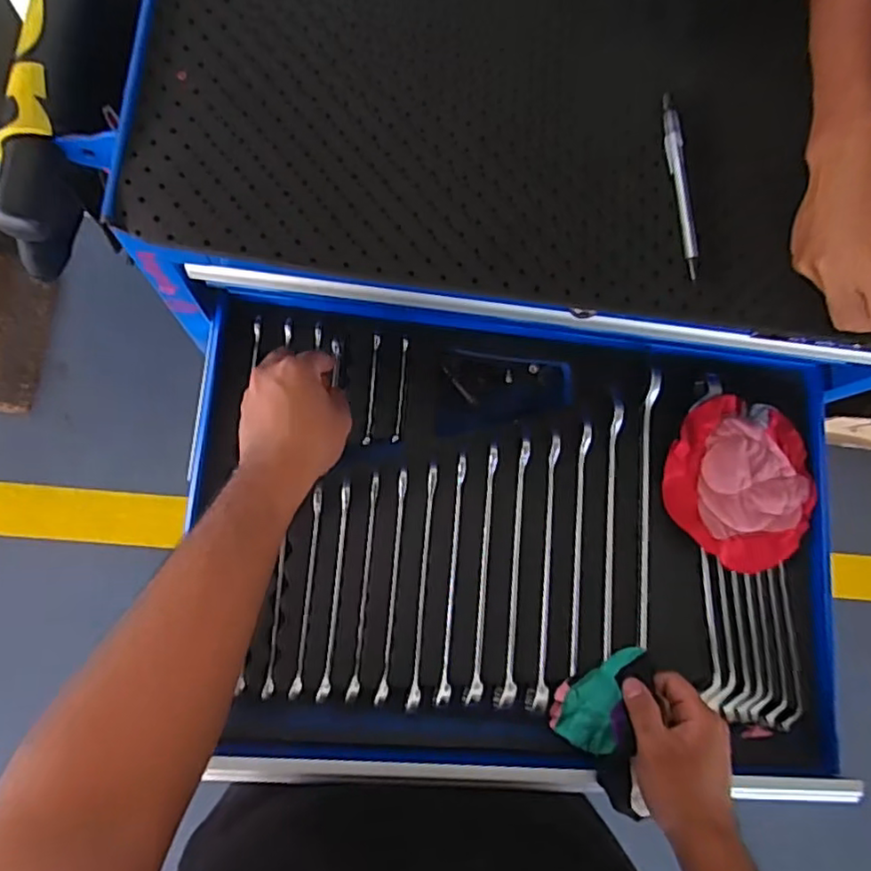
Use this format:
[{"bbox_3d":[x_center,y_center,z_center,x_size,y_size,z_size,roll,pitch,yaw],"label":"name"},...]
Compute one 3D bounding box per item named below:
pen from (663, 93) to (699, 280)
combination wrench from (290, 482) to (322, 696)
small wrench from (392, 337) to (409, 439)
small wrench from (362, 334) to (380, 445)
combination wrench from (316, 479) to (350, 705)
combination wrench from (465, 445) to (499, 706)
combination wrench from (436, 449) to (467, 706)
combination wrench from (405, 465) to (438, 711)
[{"bbox_3d":[0.184,-0.188,0.470,0.013,0.007,0.143,-3,80,-8],"label":"pen"},{"bbox_3d":[-0.109,0.132,0.535,0.009,0.012,0.174,7,79,-7],"label":"combination wrench"},{"bbox_3d":[-0.032,-0.042,0.580,0.007,0.008,0.096,7,79,-6],"label":"small wrench"},{"bbox_3d":[-0.058,-0.043,0.577,0.008,0.006,0.103,7,79,-7],"label":"small wrench"},{"bbox_3d":[-0.085,0.133,0.538,0.010,0.007,0.180,7,79,-6],"label":"combination wrench"},{"bbox_3d":[0.044,0.121,0.553,0.013,0.013,0.221,7,79,-6],"label":"combination wrench"},{"bbox_3d":[0.016,0.125,0.551,0.010,0.015,0.212,6,79,-7],"label":"combination wrench"},{"bbox_3d":[-0.010,0.131,0.548,0.011,0.016,0.207,7,79,-7],"label":"combination wrench"}]

